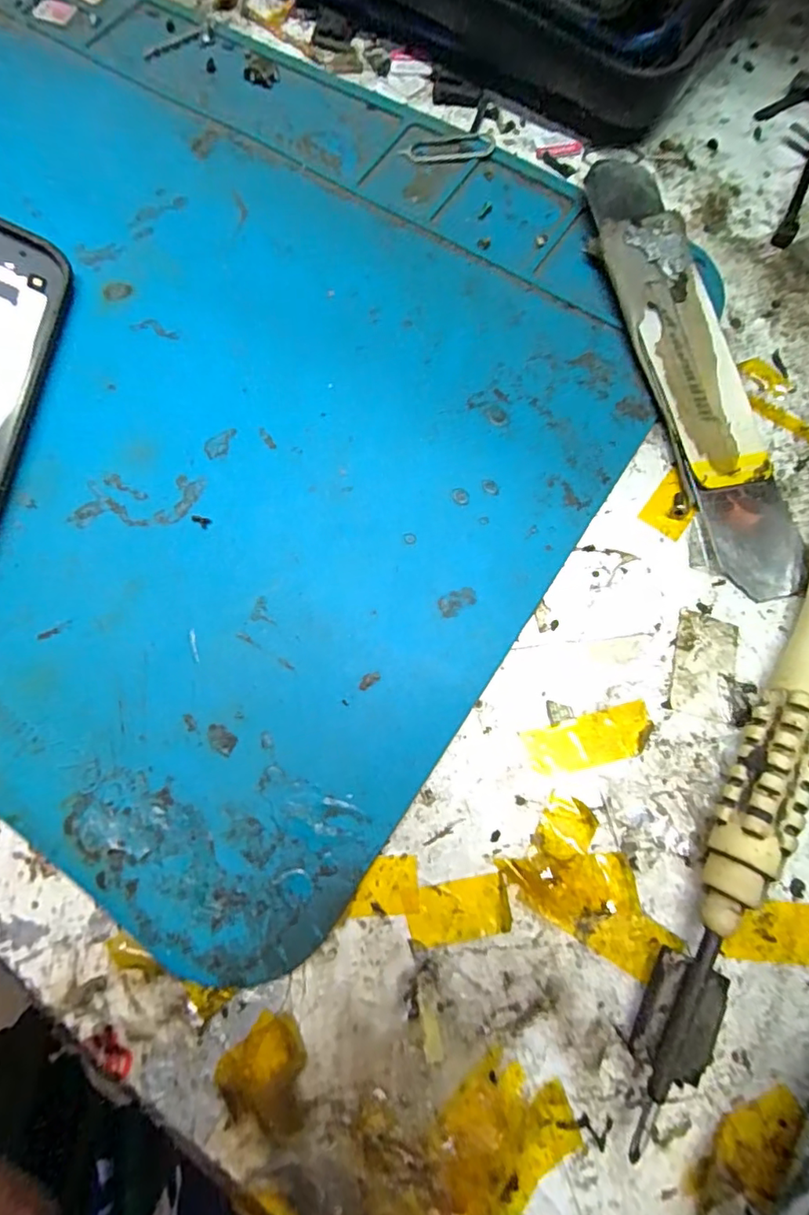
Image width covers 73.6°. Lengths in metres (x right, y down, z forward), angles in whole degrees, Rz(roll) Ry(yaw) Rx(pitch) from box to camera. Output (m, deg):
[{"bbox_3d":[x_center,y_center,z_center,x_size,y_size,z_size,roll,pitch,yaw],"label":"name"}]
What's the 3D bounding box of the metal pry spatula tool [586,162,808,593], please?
[{"bbox_3d":[0.065,-0.057,0.126,0.021,0.009,0.114,-13,74,-3],"label":"metal pry spatula tool"}]

